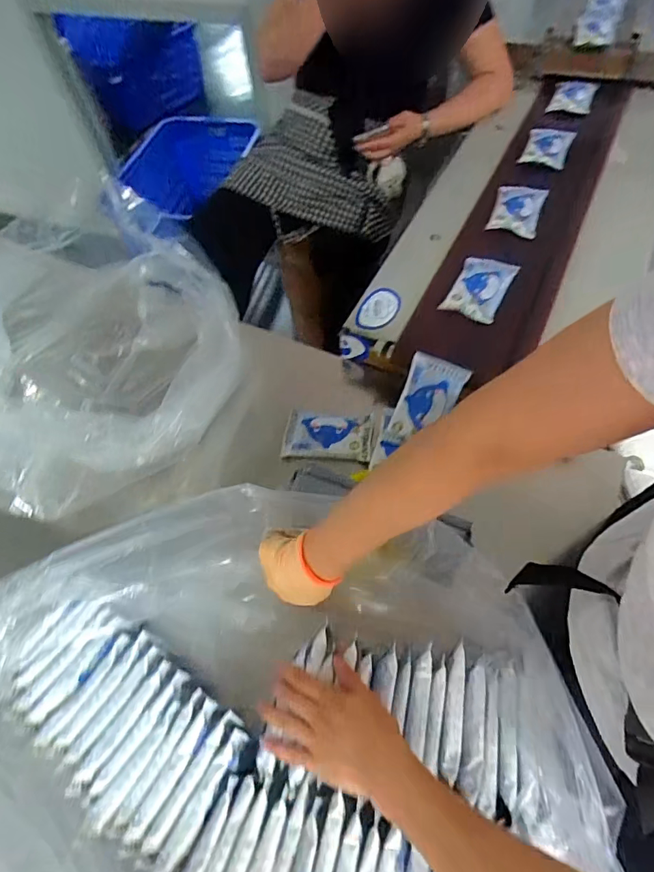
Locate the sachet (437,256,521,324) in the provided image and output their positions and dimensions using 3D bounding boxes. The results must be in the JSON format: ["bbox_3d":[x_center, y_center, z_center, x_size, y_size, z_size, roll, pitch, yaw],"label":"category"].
[{"bbox_3d":[0.261,-0.256,0.778,0.087,0.015,0.147,26,63,15],"label":"sachet"}]

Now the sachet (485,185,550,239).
[{"bbox_3d":[0.372,-0.450,0.890,0.088,0.033,0.145,18,62,11],"label":"sachet"}]

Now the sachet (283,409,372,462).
[{"bbox_3d":[0.001,-0.002,0.747,0.145,0.039,0.088,4,60,11],"label":"sachet"}]

